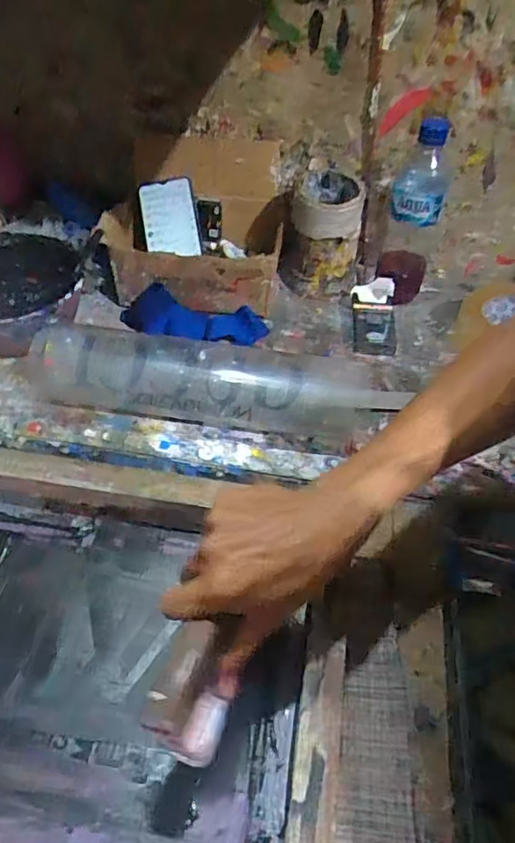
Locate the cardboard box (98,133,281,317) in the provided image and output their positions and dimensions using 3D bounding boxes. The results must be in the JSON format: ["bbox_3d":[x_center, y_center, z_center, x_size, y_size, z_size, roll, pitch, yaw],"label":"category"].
[{"bbox_3d":[-0.080,-0.265,0.729,0.213,0.145,0.190,6,50,3],"label":"cardboard box"}]

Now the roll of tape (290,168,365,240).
[{"bbox_3d":[0.094,-0.289,0.717,0.088,0.050,0.101,8,50,5],"label":"roll of tape"}]

